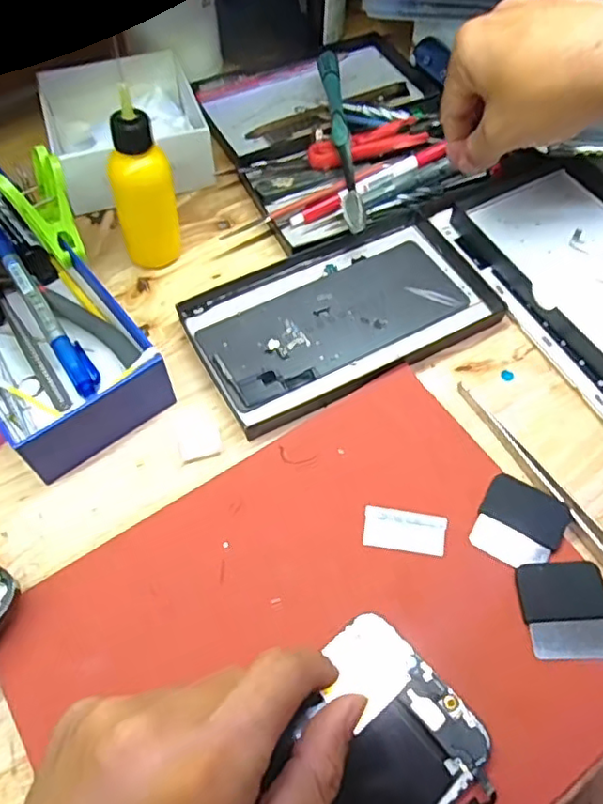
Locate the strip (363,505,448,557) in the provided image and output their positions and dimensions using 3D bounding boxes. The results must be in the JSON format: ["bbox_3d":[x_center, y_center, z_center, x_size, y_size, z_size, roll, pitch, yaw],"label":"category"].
[{"bbox_3d":[0.050,0.062,0.292,0.039,0.004,0.020,9,62,4],"label":"strip"}]

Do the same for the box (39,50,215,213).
[{"bbox_3d":[-0.127,-0.201,0.433,0.106,0.037,0.112,-14,63,-9],"label":"box"}]

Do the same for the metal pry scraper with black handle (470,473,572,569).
[{"bbox_3d":[0.107,0.059,0.293,0.040,0.004,0.042,28,65,13],"label":"metal pry scraper with black handle"}]

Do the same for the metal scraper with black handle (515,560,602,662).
[{"bbox_3d":[0.120,0.094,0.273,0.040,0.004,0.042,0,62,-1],"label":"metal scraper with black handle"}]

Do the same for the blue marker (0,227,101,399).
[{"bbox_3d":[-0.152,-0.058,0.350,0.015,0.018,0.132,-31,67,-16],"label":"blue marker"}]

